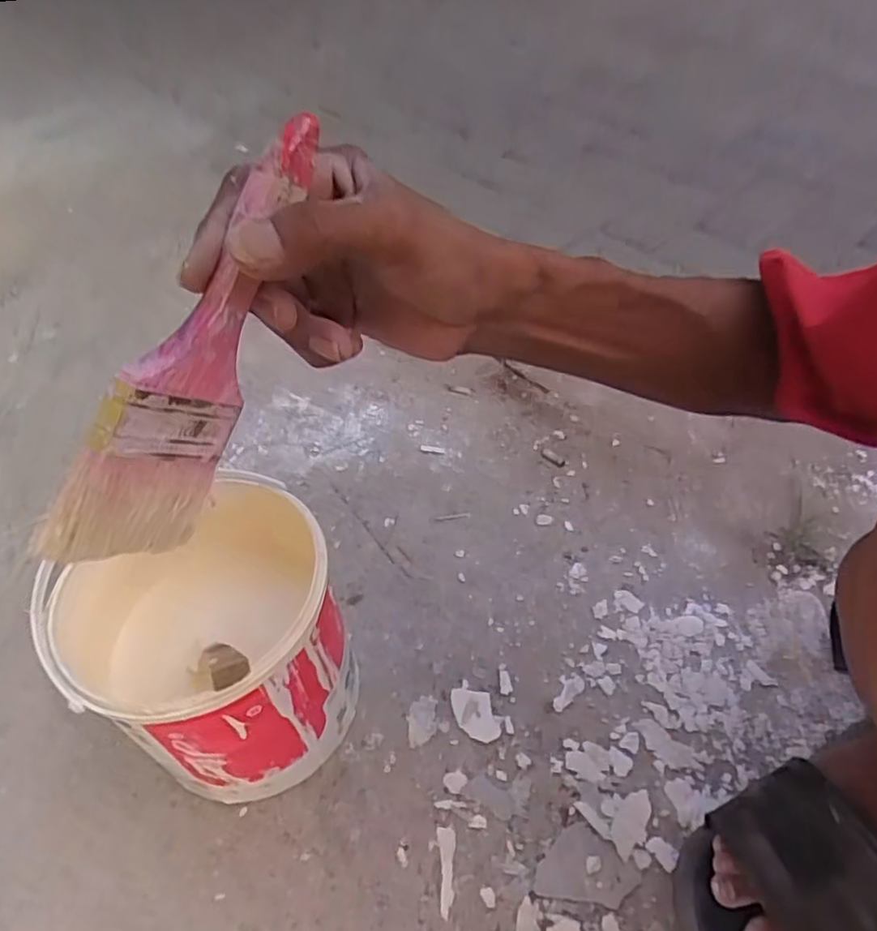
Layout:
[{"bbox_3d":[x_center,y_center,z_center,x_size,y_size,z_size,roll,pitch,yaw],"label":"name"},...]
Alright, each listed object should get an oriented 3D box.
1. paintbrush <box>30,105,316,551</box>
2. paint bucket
[{"bbox_3d":[-0.086,-0.041,0.242,0.010,0.063,0.173,34,101,30],"label":"paintbrush"},{"bbox_3d":[-0.153,0.136,0.493,0.164,0.191,0.180,-21,49,-14],"label":"paint bucket"}]

